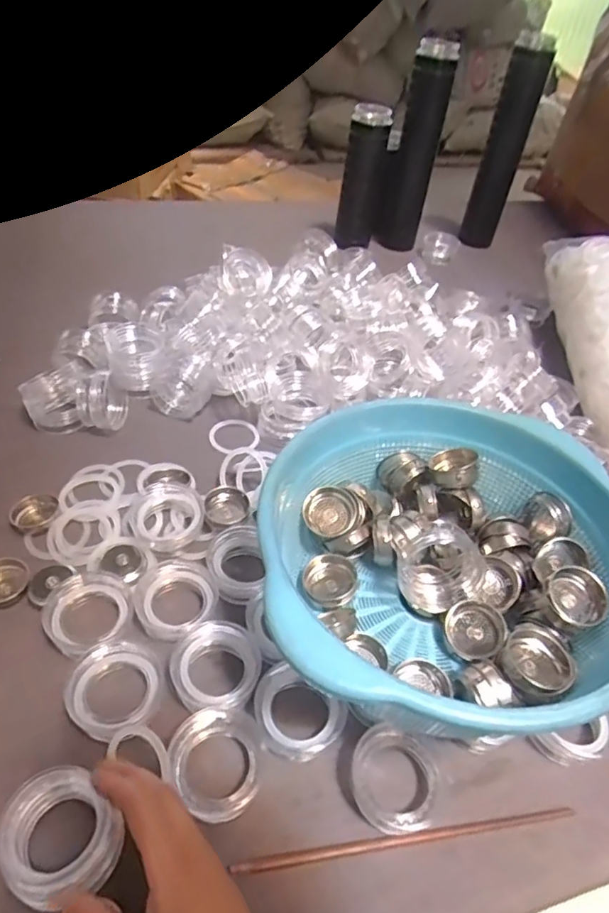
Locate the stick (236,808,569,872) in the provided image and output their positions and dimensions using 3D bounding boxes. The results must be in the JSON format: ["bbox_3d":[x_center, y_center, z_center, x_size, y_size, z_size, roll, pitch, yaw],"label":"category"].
[{"bbox_3d":[0.075,0.264,0.387,0.242,0.006,0.007,-2,46,-10],"label":"stick"}]

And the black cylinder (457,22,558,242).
[{"bbox_3d":[0.368,-0.568,1.033,0.075,0.328,0.067,15,45,8],"label":"black cylinder"}]

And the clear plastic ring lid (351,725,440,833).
[{"bbox_3d":[0.064,0.230,0.402,0.057,0.030,0.064,-17,50,-23],"label":"clear plastic ring lid"}]

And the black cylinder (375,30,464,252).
[{"bbox_3d":[0.196,-0.537,0.992,0.081,0.317,0.061,9,45,1],"label":"black cylinder"}]

